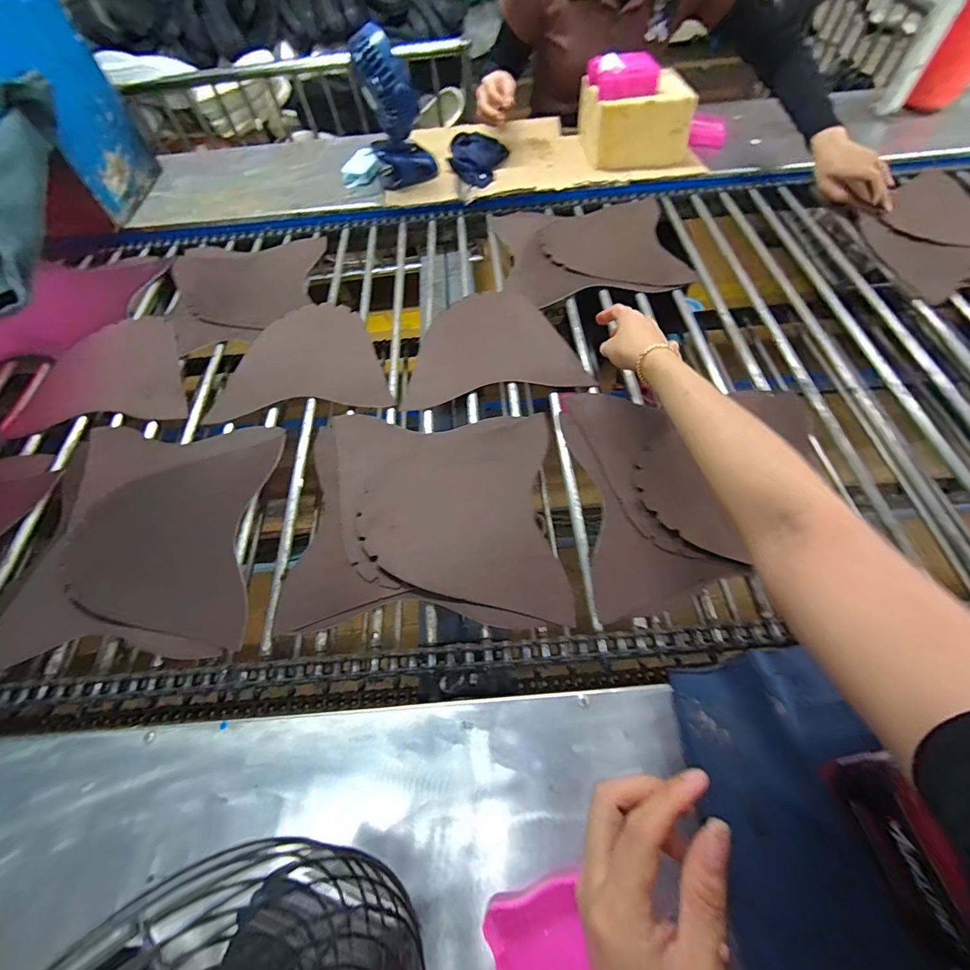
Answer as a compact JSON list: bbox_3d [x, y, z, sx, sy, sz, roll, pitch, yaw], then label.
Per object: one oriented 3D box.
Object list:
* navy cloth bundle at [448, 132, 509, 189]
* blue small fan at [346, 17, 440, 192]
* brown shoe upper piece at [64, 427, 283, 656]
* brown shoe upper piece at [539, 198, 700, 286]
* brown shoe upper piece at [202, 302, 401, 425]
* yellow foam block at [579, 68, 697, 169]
[{"bbox_3d":[-0.017,-0.663,0.874,0.113,0.038,0.139,4,60,6],"label":"navy cloth bundle"},{"bbox_3d":[-0.161,-0.666,0.781,0.118,0.211,0.101,-9,59,-2],"label":"blue small fan"},{"bbox_3d":[-0.395,0.048,0.521,0.259,0.013,0.288,-4,61,0],"label":"brown shoe upper piece"},{"bbox_3d":[0.217,-0.421,0.759,0.220,0.020,0.216,-6,59,0],"label":"brown shoe upper piece"},{"bbox_3d":[-0.261,-0.193,0.651,0.243,0.008,0.214,-5,61,2],"label":"brown shoe upper piece"},{"bbox_3d":[0.291,-0.708,0.835,0.195,0.107,0.140,1,59,4],"label":"yellow foam block"}]

